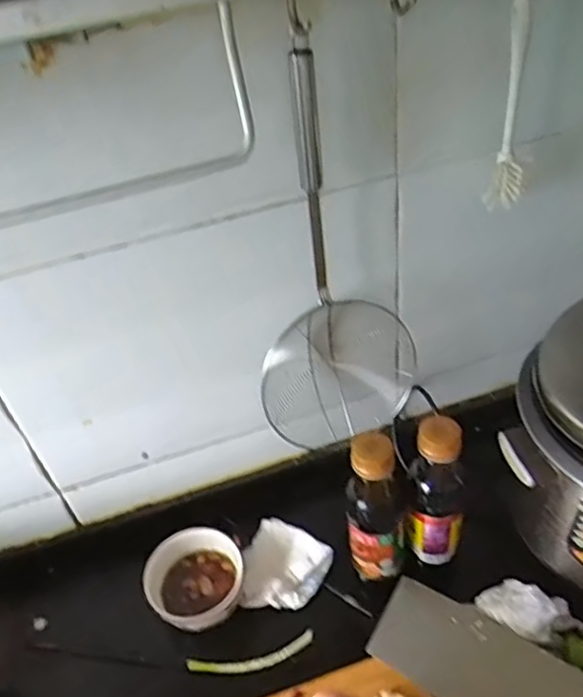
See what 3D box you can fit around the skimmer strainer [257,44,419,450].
[{"bbox_3d":[0.041,-0.074,0.644,0.183,0.443,0.063,-19,41,-12],"label":"skimmer strainer"}]

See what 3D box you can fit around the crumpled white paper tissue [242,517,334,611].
[{"bbox_3d":[-0.013,0.275,0.762,0.105,0.023,0.104,14,45,24],"label":"crumpled white paper tissue"}]

